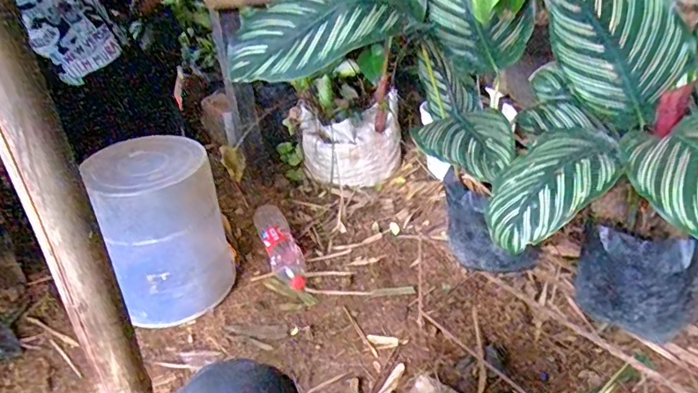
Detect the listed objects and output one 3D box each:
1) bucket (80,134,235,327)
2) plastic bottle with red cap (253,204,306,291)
[{"bbox_3d":[-0.424,0.076,1.130,0.247,0.363,0.234,-1,35,1],"label":"bucket"},{"bbox_3d":[-0.178,0.132,1.296,0.090,0.073,0.299,-14,37,-16],"label":"plastic bottle with red cap"}]

